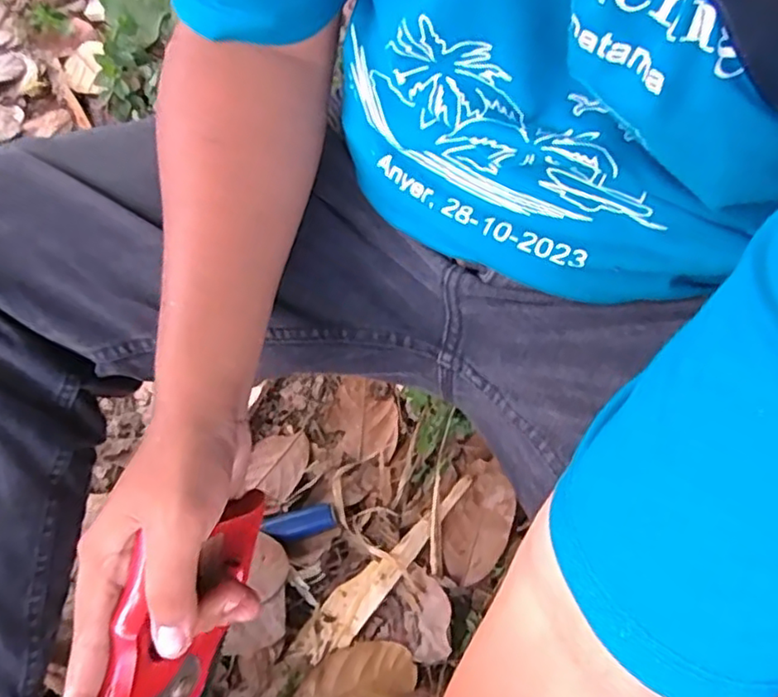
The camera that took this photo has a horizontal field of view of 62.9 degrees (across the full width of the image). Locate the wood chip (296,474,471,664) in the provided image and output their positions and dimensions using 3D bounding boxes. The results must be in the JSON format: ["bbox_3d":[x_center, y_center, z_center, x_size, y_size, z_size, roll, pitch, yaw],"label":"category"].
[{"bbox_3d":[-0.001,0.189,0.573,0.036,0.012,0.204,35,65,19],"label":"wood chip"}]

